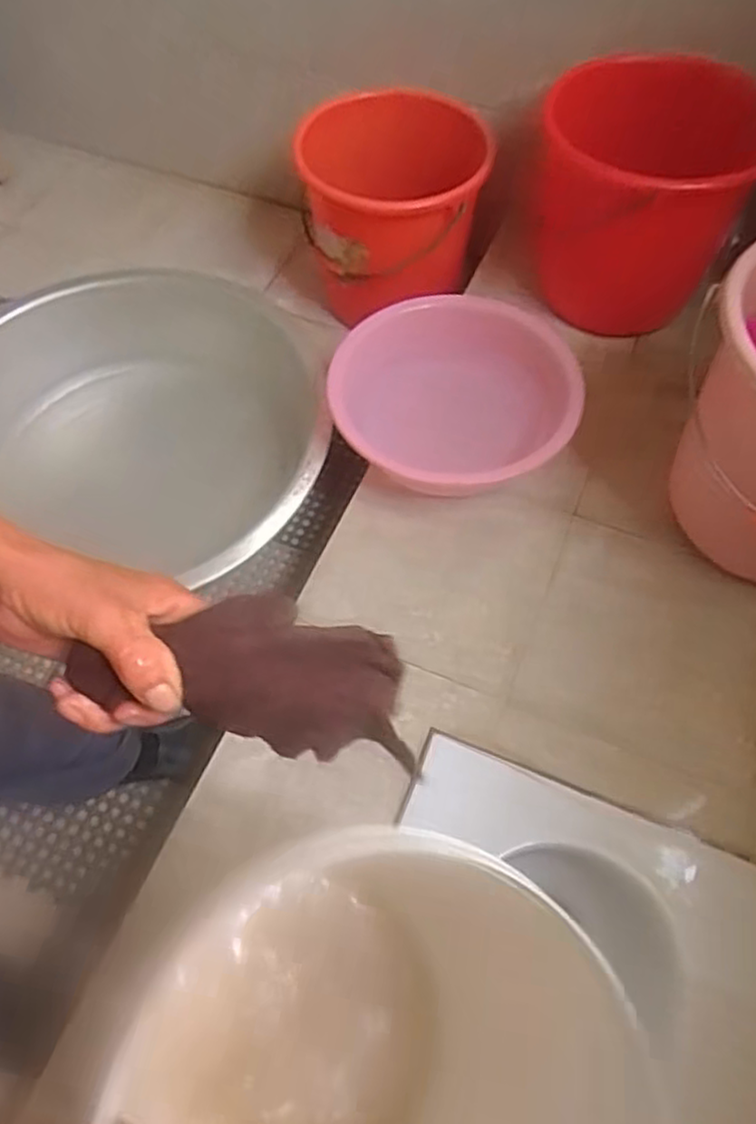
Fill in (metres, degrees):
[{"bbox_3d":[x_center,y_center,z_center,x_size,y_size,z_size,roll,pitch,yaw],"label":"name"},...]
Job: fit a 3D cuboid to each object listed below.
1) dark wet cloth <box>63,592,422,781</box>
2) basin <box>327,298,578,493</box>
[{"bbox_3d":[-0.058,0.049,0.329,0.155,0.035,0.063,12,63,9],"label":"dark wet cloth"},{"bbox_3d":[0.094,-0.220,0.966,0.302,0.122,0.281,-14,61,-8],"label":"basin"}]

